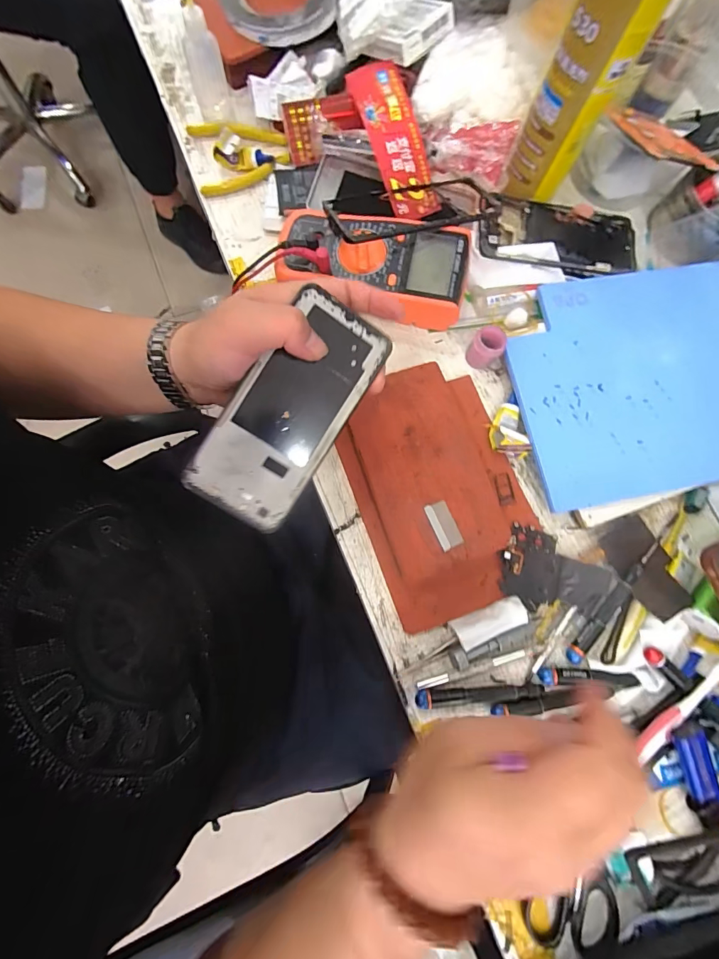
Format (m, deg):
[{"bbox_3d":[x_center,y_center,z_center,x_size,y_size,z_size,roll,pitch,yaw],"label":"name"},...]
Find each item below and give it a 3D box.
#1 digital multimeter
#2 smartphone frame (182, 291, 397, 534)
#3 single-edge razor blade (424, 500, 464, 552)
[{"bbox_3d":[0.012,-0.207,0.399,0.178,0.045,0.085,12,74,-1],"label":"digital multimeter"},{"bbox_3d":[-0.048,-0.045,0.290,0.073,0.007,0.158,34,89,-13],"label":"smartphone frame"},{"bbox_3d":[0.070,0.038,0.347,0.018,0.005,0.039,-20,79,-9],"label":"single-edge razor blade"}]

